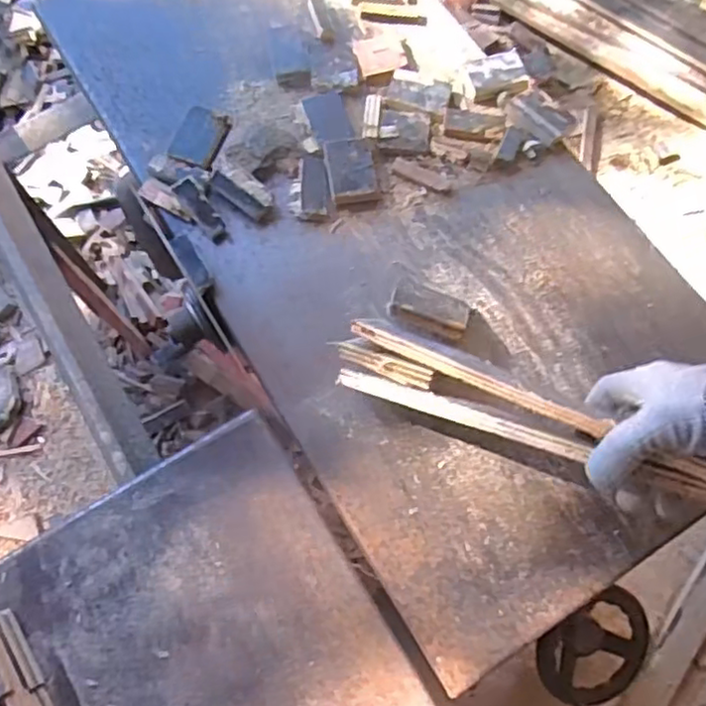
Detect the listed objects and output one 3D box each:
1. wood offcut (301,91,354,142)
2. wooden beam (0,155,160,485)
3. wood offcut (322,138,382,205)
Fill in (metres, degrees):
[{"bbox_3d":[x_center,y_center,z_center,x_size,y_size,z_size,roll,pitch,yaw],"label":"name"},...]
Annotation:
[{"bbox_3d":[-0.024,-0.237,0.682,0.036,0.011,0.066,-18,71,-7],"label":"wood offcut"},{"bbox_3d":[-0.405,-0.188,0.745,0.045,0.070,0.755,-31,70,-7],"label":"wooden beam"},{"bbox_3d":[-0.002,-0.178,0.661,0.047,0.013,0.067,-12,70,-4],"label":"wood offcut"}]

